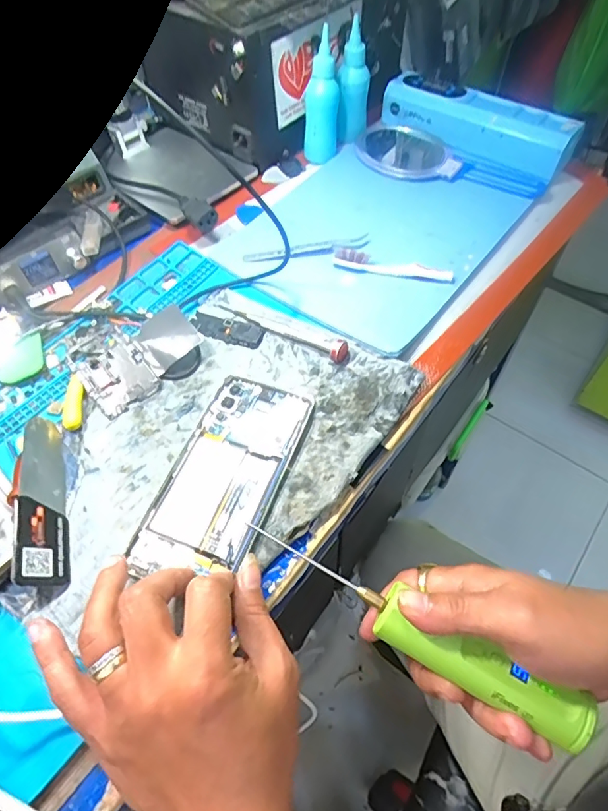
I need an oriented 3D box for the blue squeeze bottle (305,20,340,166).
[{"bbox_3d":[0.018,-0.305,0.495,0.035,0.104,0.031,0,56,2],"label":"blue squeeze bottle"}]

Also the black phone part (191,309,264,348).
[{"bbox_3d":[-0.065,-0.064,0.408,0.065,0.006,0.021,18,58,14],"label":"black phone part"}]

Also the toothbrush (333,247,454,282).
[{"bbox_3d":[0.077,-0.120,0.428,0.102,0.021,0.013,13,57,11],"label":"toothbrush"}]

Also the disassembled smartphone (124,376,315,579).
[{"bbox_3d":[-0.052,0.045,0.334,0.072,0.010,0.148,17,58,13],"label":"disassembled smartphone"}]

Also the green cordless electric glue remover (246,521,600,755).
[{"bbox_3d":[0.061,0.124,0.278,0.204,0.029,0.024,26,60,15],"label":"green cordless electric glue remover"}]

